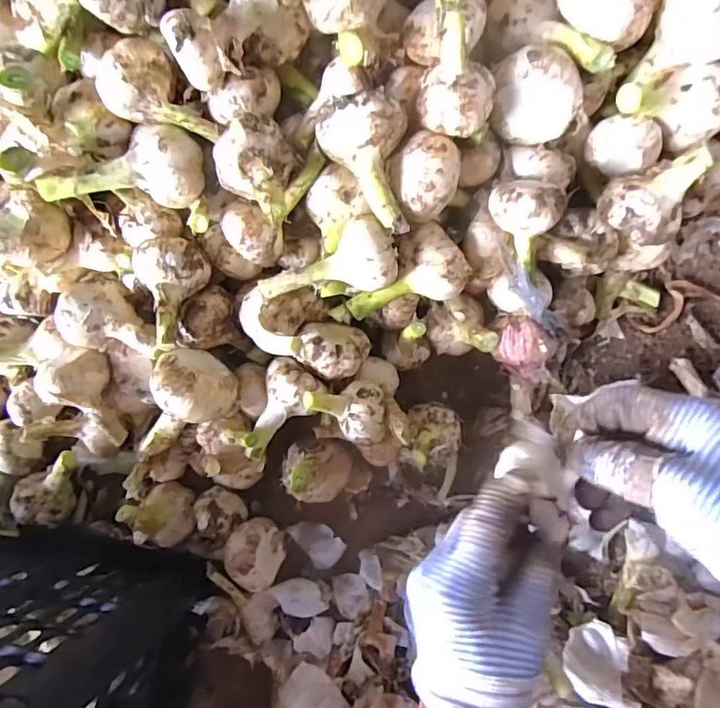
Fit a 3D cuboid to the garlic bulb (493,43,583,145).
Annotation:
[{"bbox_3d":[0.124,-0.179,0.355,0.058,0.052,0.046,4,86,8],"label":"garlic bulb"}]

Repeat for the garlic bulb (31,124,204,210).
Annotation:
[{"bbox_3d":[-0.170,-0.131,0.363,0.111,0.043,0.049,-15,83,-11],"label":"garlic bulb"}]

